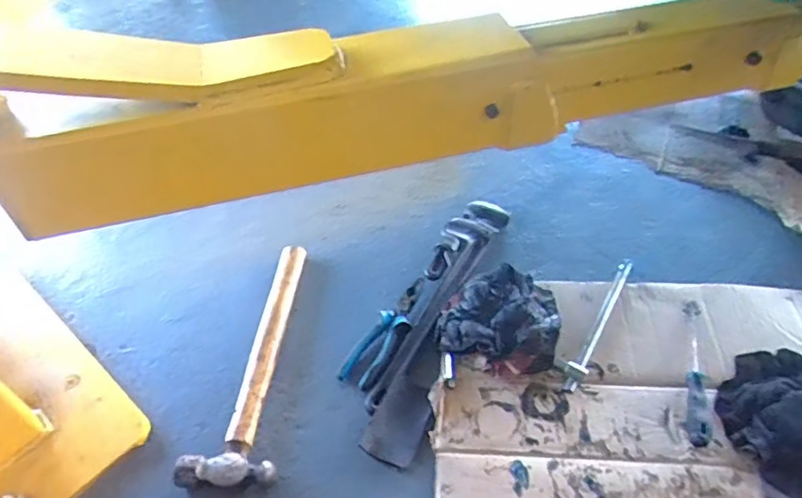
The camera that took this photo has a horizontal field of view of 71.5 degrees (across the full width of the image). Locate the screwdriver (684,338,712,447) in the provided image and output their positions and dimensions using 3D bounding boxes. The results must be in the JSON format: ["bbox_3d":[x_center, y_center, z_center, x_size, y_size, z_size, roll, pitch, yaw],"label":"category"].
[{"bbox_3d":[0.372,0.178,0.703,0.027,0.021,0.144,8,47,12],"label":"screwdriver"}]

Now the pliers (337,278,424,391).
[{"bbox_3d":[-0.015,0.116,0.802,0.053,0.019,0.192,24,52,25],"label":"pliers"}]

